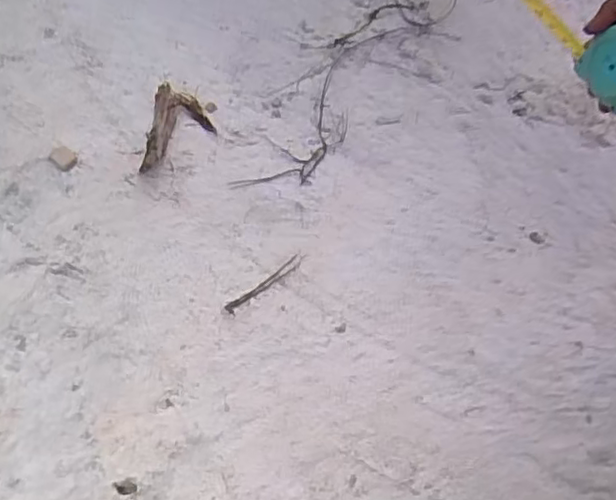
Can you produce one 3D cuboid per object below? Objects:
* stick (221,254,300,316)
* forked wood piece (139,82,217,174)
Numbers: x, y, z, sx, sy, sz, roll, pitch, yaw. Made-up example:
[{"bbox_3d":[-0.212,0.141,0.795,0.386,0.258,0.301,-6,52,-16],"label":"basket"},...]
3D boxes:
[{"bbox_3d":[-0.048,0.038,0.713,0.099,0.004,0.015,-37,66,-18],"label":"stick"},{"bbox_3d":[-0.159,-0.150,0.805,0.075,0.021,0.130,2,60,3],"label":"forked wood piece"}]

